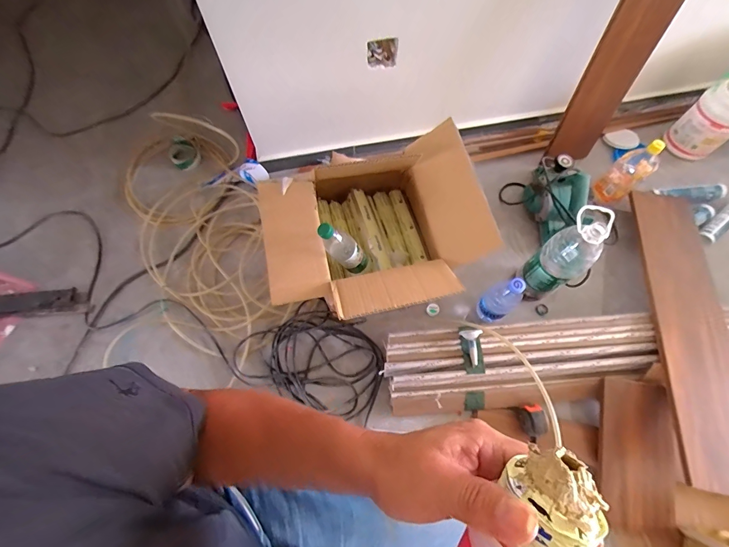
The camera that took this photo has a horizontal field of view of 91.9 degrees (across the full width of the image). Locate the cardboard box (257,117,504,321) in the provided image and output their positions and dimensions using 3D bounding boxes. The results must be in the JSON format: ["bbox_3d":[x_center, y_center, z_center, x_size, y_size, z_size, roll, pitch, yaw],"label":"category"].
[{"bbox_3d":[0.011,-0.087,0.873,0.482,0.278,0.446,-11,68,-4],"label":"cardboard box"}]

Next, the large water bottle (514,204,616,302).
[{"bbox_3d":[0.445,-0.021,0.818,0.110,0.311,0.100,-41,74,-15],"label":"large water bottle"}]

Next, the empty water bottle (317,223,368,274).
[{"bbox_3d":[-0.054,-0.056,0.807,0.062,0.197,0.057,1,66,27],"label":"empty water bottle"}]

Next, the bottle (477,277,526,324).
[{"bbox_3d":[0.326,0.070,0.856,0.064,0.214,0.070,0,68,0],"label":"bottle"}]

